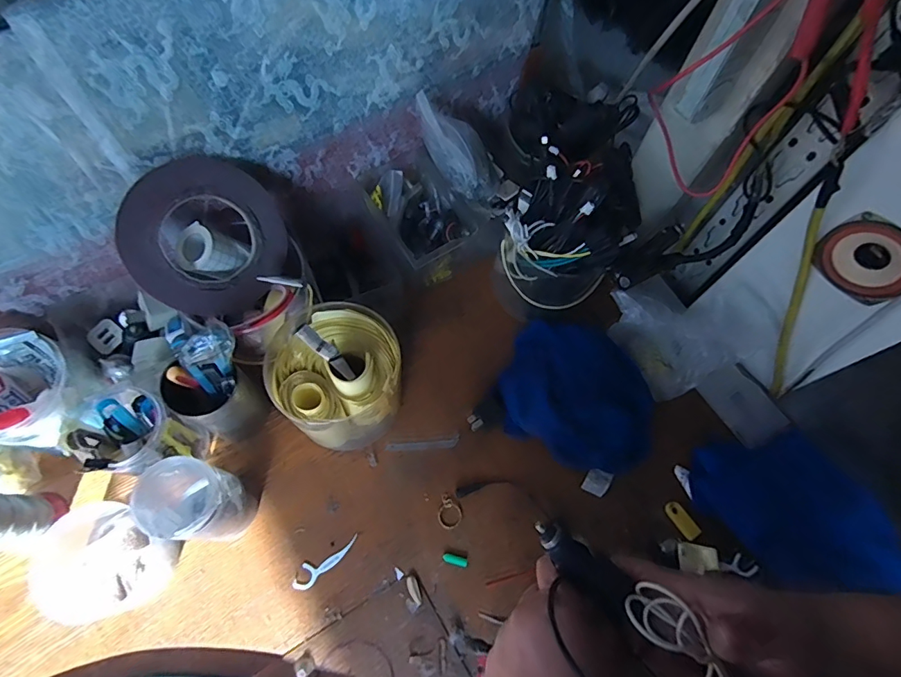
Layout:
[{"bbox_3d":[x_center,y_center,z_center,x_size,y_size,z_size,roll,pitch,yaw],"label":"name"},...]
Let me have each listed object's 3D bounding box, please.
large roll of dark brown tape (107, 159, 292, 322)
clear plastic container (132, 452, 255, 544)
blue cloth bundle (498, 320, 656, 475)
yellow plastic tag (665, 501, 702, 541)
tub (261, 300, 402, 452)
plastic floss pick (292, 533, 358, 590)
[{"bbox_3d":[-0.225,-0.093,0.434,0.137,0.131,0.023,-37,33,-24],"label":"large roll of dark brown tape"},{"bbox_3d":[-0.229,0.153,0.435,0.065,0.123,0.067,2,65,-3],"label":"clear plastic container"},{"bbox_3d":[0.148,0.065,0.533,0.174,0.046,0.140,23,65,6],"label":"blue cloth bundle"},{"bbox_3d":[0.253,0.198,0.508,0.019,0.004,0.041,-34,67,-4],"label":"yellow plastic tag"},{"bbox_3d":[-0.116,0.043,0.492,0.124,0.112,0.123,2,65,-3],"label":"tub"},{"bbox_3d":[-0.127,0.225,0.477,0.073,0.004,0.021,-40,75,-17],"label":"plastic floss pick"}]

